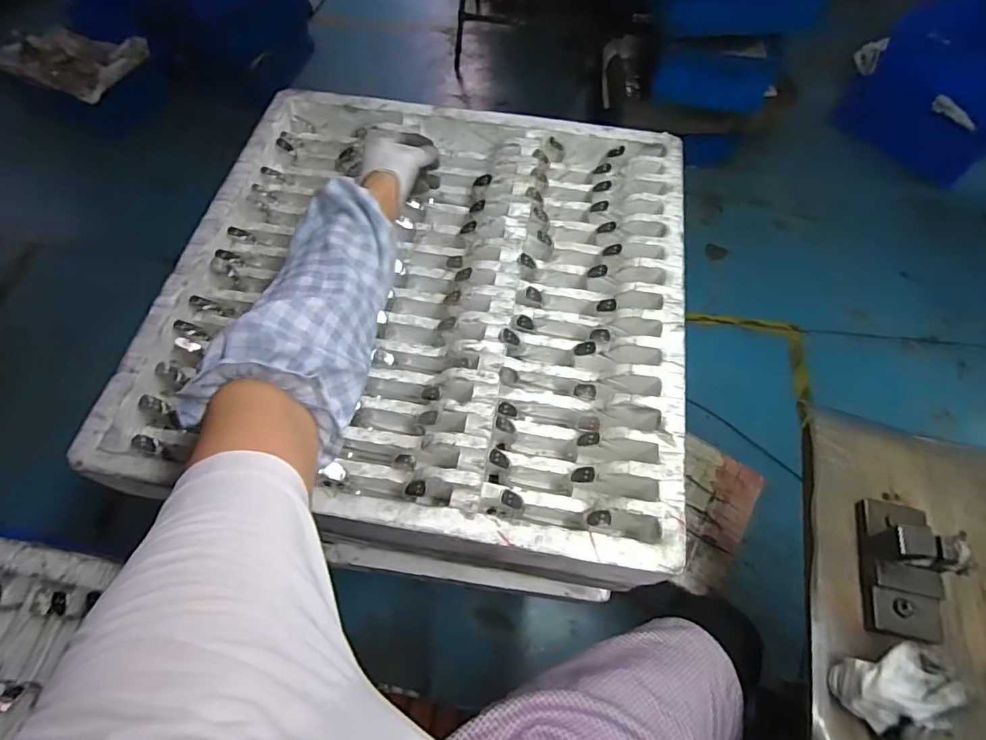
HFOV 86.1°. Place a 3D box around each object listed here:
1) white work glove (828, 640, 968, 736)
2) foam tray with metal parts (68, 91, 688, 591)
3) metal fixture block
[{"bbox_3d":[0.362,0.284,0.474,0.082,0.066,0.063,-3,61,-1],"label":"white work glove"},{"bbox_3d":[-0.068,-0.087,0.594,0.532,0.067,0.550,8,61,5],"label":"foam tray with metal parts"},{"bbox_3d":[0.415,0.191,0.522,0.069,0.064,0.133,10,61,6],"label":"metal fixture block"}]

